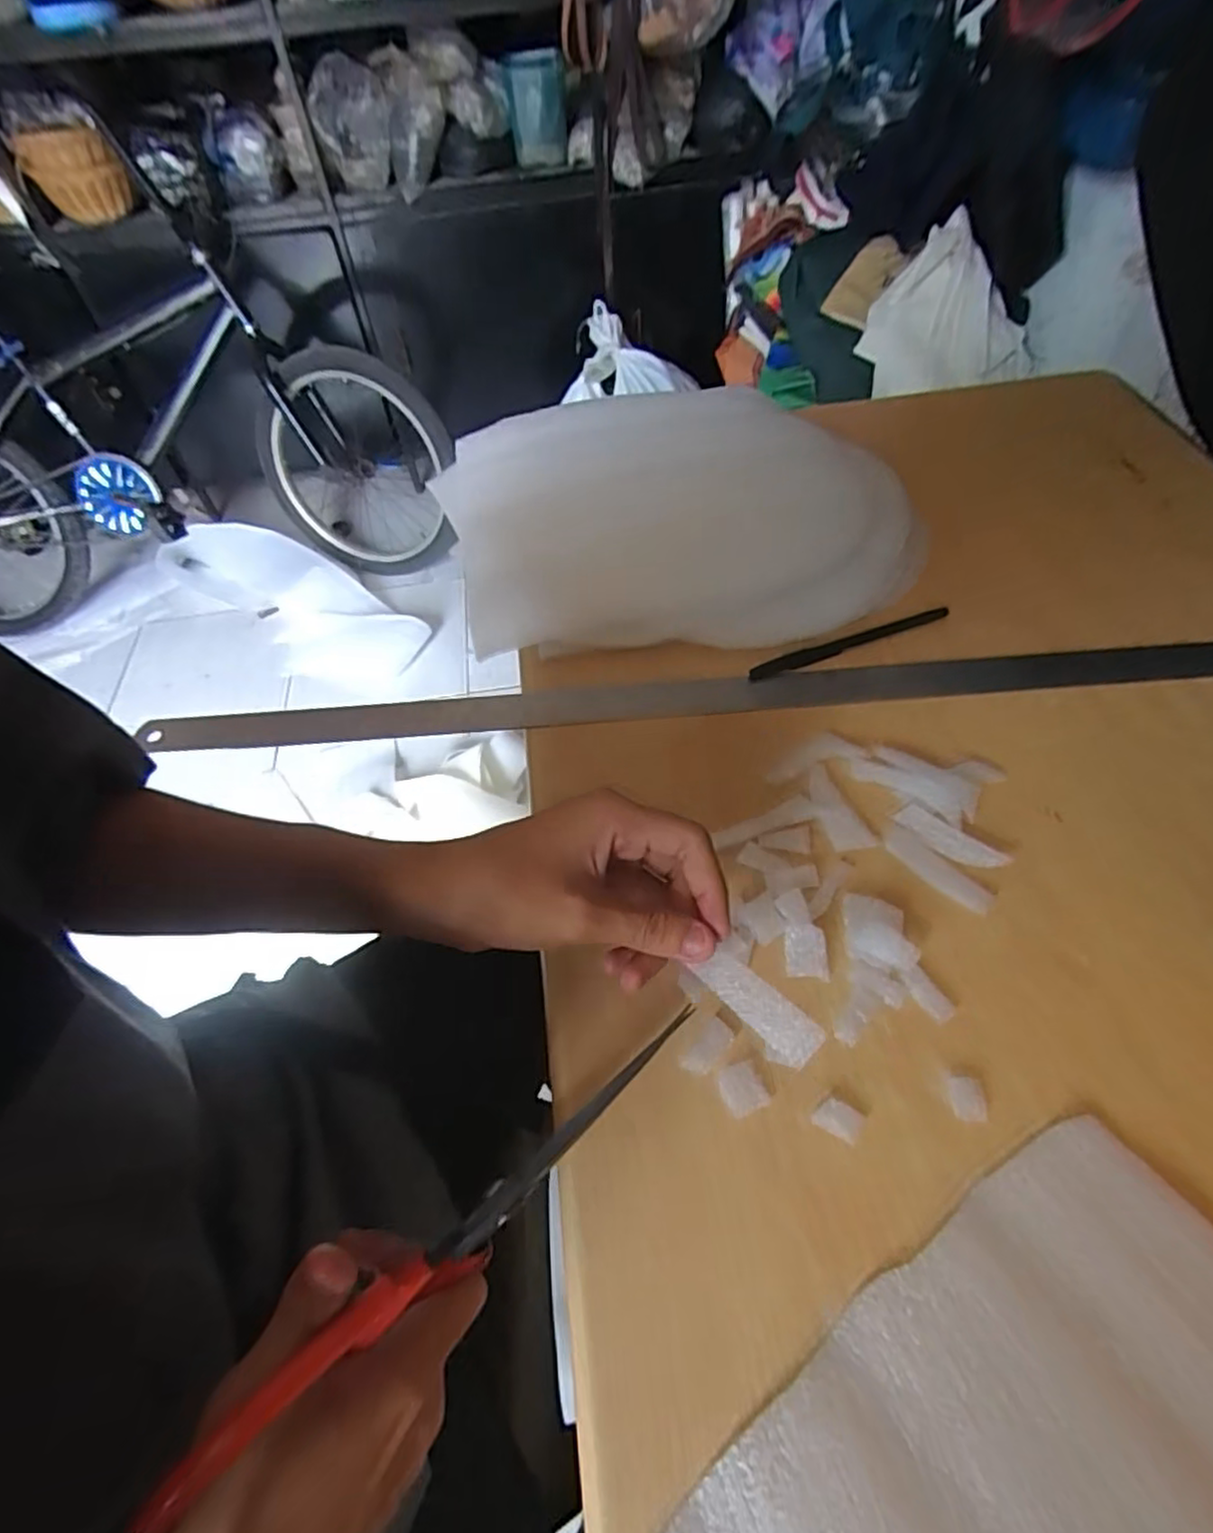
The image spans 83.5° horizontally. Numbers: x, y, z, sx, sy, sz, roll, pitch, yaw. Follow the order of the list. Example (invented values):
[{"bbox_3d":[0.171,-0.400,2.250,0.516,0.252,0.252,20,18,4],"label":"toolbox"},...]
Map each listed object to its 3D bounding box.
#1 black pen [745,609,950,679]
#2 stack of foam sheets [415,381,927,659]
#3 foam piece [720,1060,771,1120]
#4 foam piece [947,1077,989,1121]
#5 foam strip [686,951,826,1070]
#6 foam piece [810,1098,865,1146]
[{"bbox_3d":[0.164,-0.083,0.456,0.147,0.004,0.011,-18,55,-8],"label":"black pen"},{"bbox_3d":[0.049,-0.201,0.525,0.345,0.050,0.287,-9,54,-2],"label":"stack of foam sheets"},{"bbox_3d":[0.061,0.143,0.301,0.019,0.004,0.020,-20,55,-9],"label":"foam piece"},{"bbox_3d":[0.156,0.143,0.293,0.015,0.004,0.017,1,54,6],"label":"foam piece"},{"bbox_3d":[0.059,0.094,0.266,0.019,0.006,0.051,-40,62,-22],"label":"foam strip"},{"bbox_3d":[0.100,0.151,0.291,0.019,0.004,0.014,25,60,21],"label":"foam piece"}]

